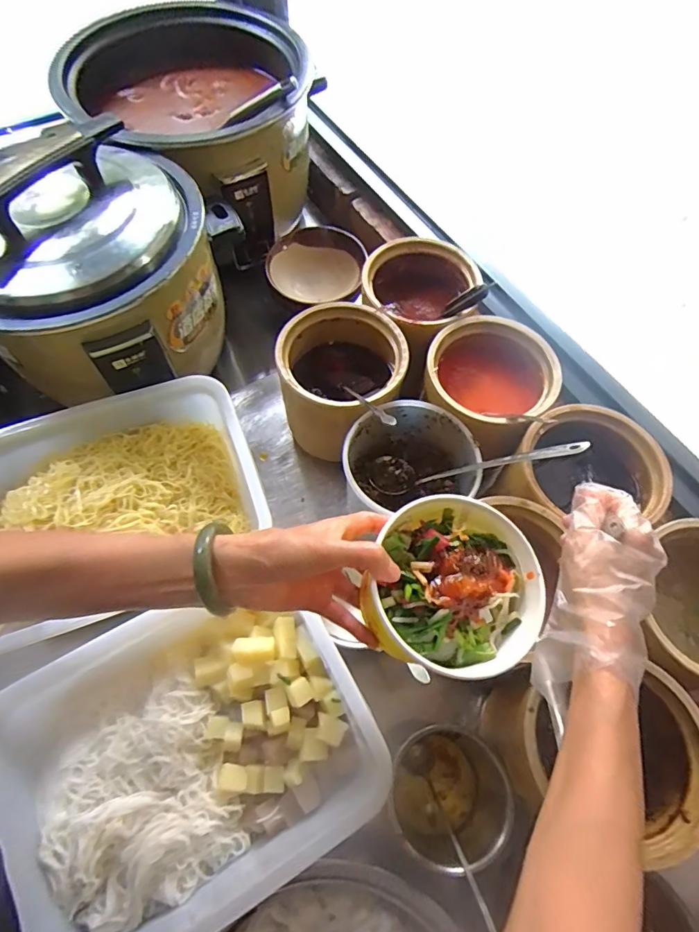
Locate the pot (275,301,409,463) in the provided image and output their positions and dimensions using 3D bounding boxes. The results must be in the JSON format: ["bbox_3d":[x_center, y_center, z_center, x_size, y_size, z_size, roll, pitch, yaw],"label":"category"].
[{"bbox_3d":[-0.010,-0.106,0.642,0.153,0.146,0.164,1,64,-1],"label":"pot"}]

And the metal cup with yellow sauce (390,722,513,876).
[{"bbox_3d":[0.097,0.329,0.484,0.098,0.105,0.110,0,64,-2],"label":"metal cup with yellow sauce"}]

